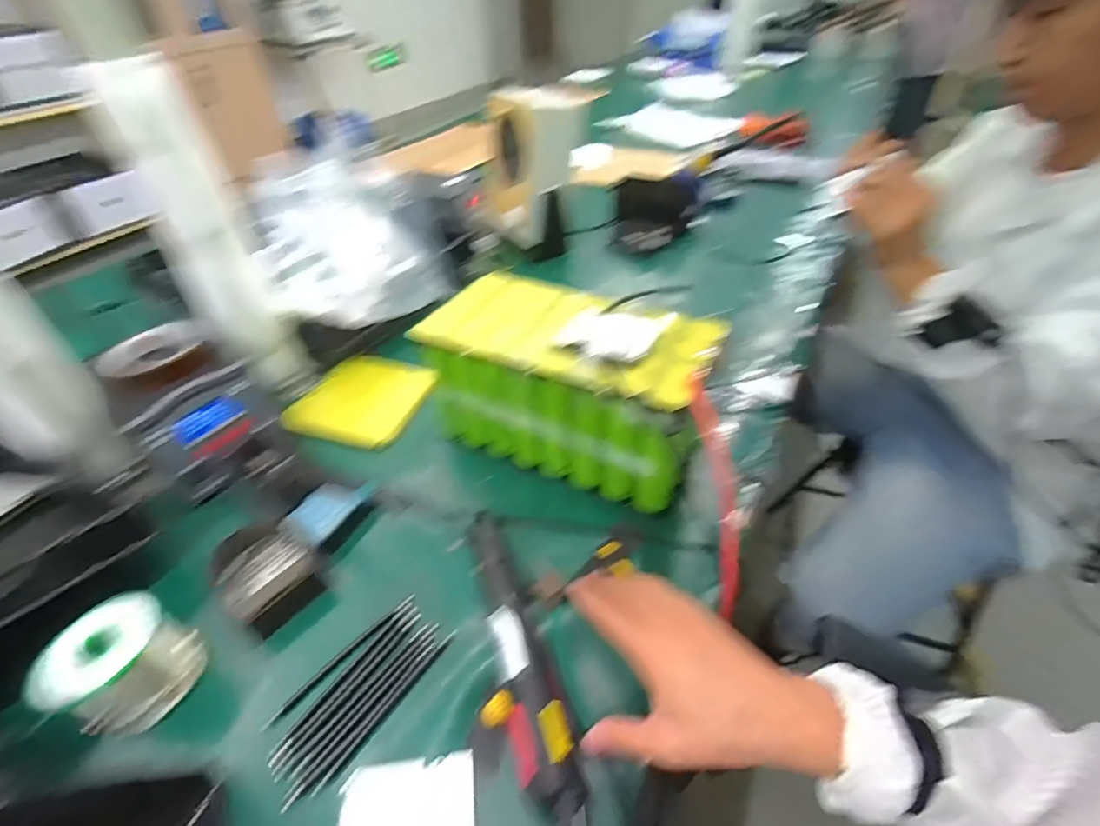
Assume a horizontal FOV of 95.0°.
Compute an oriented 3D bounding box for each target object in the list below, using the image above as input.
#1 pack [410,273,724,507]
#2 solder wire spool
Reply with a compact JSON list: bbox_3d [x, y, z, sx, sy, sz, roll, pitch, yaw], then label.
[{"bbox_3d":[0.016,-0.035,0.528,0.273,0.146,0.140,21,48,20],"label":"pack"},{"bbox_3d":[-0.323,0.192,0.387,0.060,0.084,0.075,23,49,22],"label":"solder wire spool"}]

